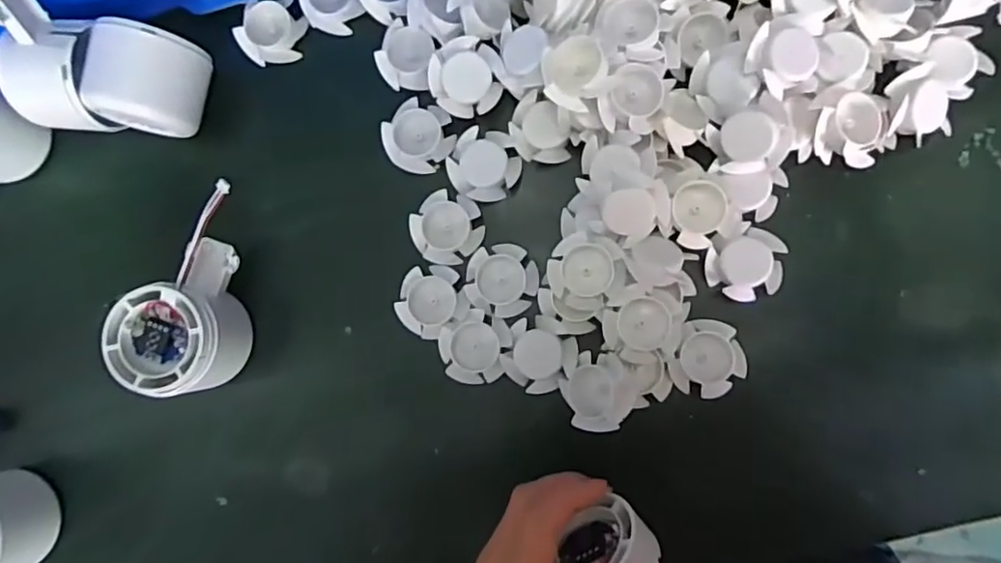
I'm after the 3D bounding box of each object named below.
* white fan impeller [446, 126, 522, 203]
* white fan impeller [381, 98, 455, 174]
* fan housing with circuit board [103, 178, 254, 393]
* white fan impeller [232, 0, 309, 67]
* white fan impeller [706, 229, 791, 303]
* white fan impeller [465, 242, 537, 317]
[{"bbox_3d":[-0.009,-0.066,0.340,0.039,0.010,0.040,0,88,5],"label":"white fan impeller"},{"bbox_3d":[-0.047,-0.083,0.343,0.037,0.013,0.039,42,91,5],"label":"white fan impeller"},{"bbox_3d":[-0.167,0.005,0.326,0.058,0.057,0.111,7,88,5],"label":"fan housing with circuit board"},{"bbox_3d":[-0.136,-0.150,0.356,0.040,0.013,0.037,0,88,5],"label":"white fan impeller"},{"bbox_3d":[0.132,-0.010,0.322,0.039,0.008,0.038,0,88,5],"label":"white fan impeller"},{"bbox_3d":[0.001,-0.001,0.333,0.040,0.005,0.040,0,88,5],"label":"white fan impeller"}]

